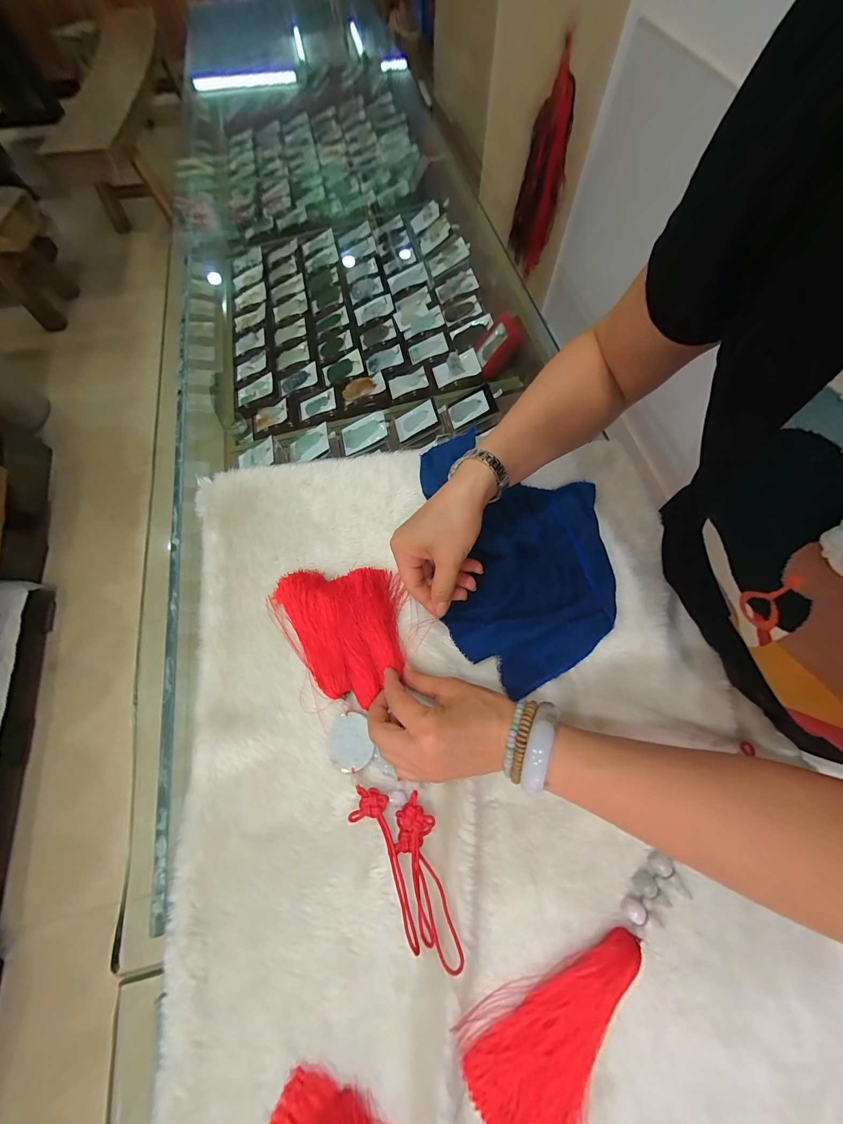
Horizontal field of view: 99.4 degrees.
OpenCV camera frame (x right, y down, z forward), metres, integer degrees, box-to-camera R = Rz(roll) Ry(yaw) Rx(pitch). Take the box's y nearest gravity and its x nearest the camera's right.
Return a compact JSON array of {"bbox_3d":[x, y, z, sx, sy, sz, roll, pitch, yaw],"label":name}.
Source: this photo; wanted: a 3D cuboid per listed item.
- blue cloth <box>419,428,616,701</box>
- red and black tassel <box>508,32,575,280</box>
[{"bbox_3d":[0.109,-0.025,0.398,0.185,0.041,0.299,-7,67,-2],"label":"blue cloth"},{"bbox_3d":[0.384,-1.198,1.127,0.140,0.498,0.044,-7,62,-6],"label":"red and black tassel"}]

